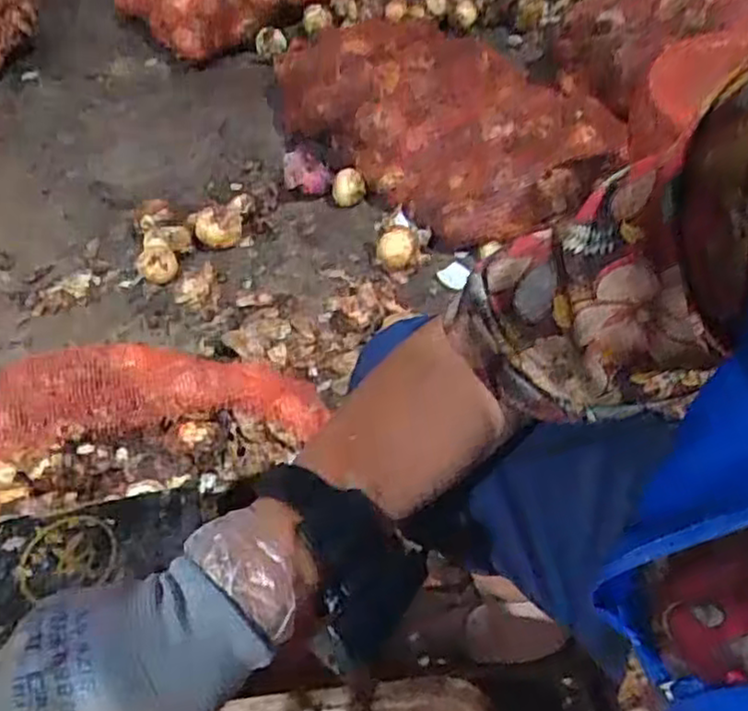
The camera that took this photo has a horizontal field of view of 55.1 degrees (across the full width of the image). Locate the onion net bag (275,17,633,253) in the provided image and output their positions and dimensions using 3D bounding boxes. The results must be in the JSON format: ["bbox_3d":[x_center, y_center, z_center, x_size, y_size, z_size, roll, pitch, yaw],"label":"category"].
[{"bbox_3d":[0.115,-0.439,1.315,0.378,0.151,0.632,-31,54,-20],"label":"onion net bag"}]

